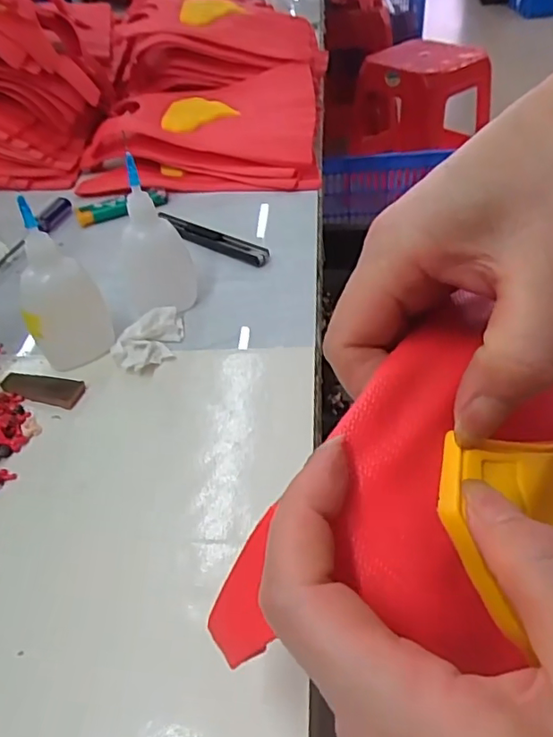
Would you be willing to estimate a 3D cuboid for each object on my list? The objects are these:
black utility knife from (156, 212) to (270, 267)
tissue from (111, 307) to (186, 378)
[{"bbox_3d":[-0.052,-0.102,0.434,0.114,0.010,0.020,28,53,30],"label":"black utility knife"},{"bbox_3d":[-0.080,-0.019,0.348,0.038,0.011,0.057,1,44,7],"label":"tissue"}]

